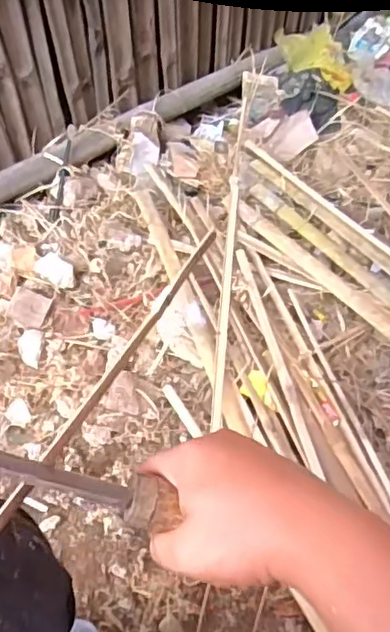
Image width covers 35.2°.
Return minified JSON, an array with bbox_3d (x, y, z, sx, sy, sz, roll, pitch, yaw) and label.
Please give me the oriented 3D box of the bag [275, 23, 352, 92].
[{"bbox_3d":[0.248,-0.522,1.245,0.116,0.024,0.192,-14,59,-11],"label":"bag"}]

